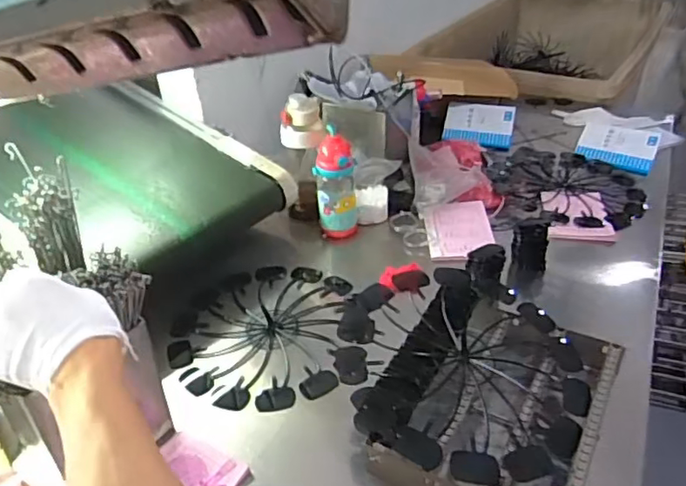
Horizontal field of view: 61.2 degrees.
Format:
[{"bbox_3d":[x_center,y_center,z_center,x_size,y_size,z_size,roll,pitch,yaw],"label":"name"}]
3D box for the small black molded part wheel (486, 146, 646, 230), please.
[{"bbox_3d":[0.489,-0.129,1.294,0.330,0.033,0.344,0,34,4],"label":"small black molded part wheel"}]

